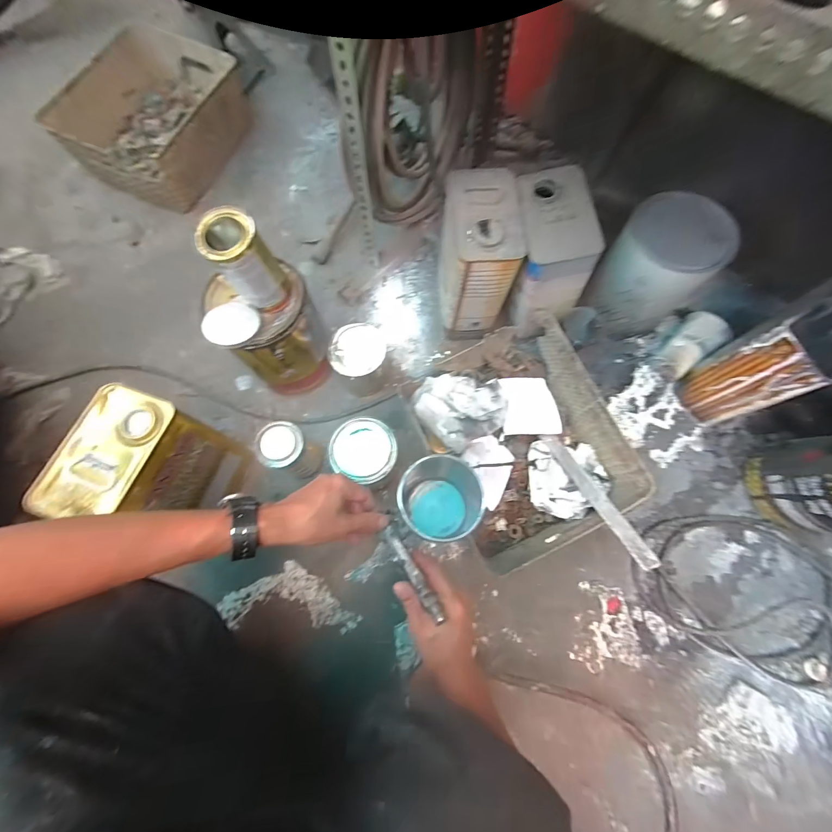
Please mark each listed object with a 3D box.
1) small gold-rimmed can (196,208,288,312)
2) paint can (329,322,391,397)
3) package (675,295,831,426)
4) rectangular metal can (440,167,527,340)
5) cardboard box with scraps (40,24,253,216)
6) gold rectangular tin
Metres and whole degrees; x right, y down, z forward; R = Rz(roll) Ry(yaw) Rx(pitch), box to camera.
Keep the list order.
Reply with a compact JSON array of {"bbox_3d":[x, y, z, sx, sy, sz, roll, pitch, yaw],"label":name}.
[{"bbox_3d":[-0.229,-0.205,0.493,0.085,0.131,0.069,-25,74,-12],"label":"small gold-rimmed can"},{"bbox_3d":[-0.103,-0.102,0.685,0.097,0.121,0.100,-15,74,-4],"label":"paint can"},{"bbox_3d":[0.591,-0.082,0.616,0.189,0.255,0.104,-25,74,-12],"label":"package"},{"bbox_3d":[0.100,-0.266,0.632,0.106,0.229,0.153,-1,71,-5],"label":"rectangular metal can"},{"bbox_3d":[-0.601,-0.688,0.853,0.299,0.148,0.372,31,76,9],"label":"cardboard box with scraps"},{"bbox_3d":[-0.377,0.083,0.563,0.117,0.267,0.166,18,74,6],"label":"gold rectangular tin"}]

